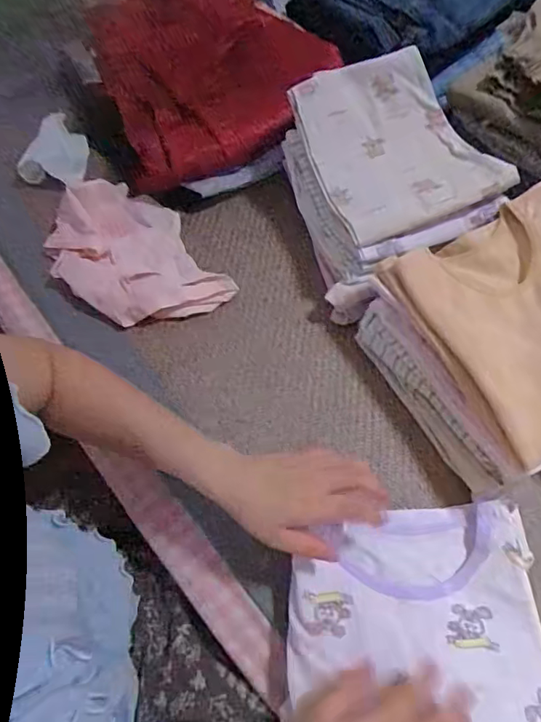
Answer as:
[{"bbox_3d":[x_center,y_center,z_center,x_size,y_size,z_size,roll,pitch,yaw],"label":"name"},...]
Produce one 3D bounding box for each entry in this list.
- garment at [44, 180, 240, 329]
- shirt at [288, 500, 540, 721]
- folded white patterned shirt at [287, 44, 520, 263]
[{"bbox_3d":[-0.171,-0.128,0.647,0.161,0.052,0.224,-31,68,-16],"label":"garment"},{"bbox_3d":[0.125,0.228,0.458,0.214,0.022,0.206,2,63,-1],"label":"shirt"},{"bbox_3d":[0.139,-0.248,0.617,0.175,0.074,0.243,-19,65,-11],"label":"folded white patterned shirt"}]

